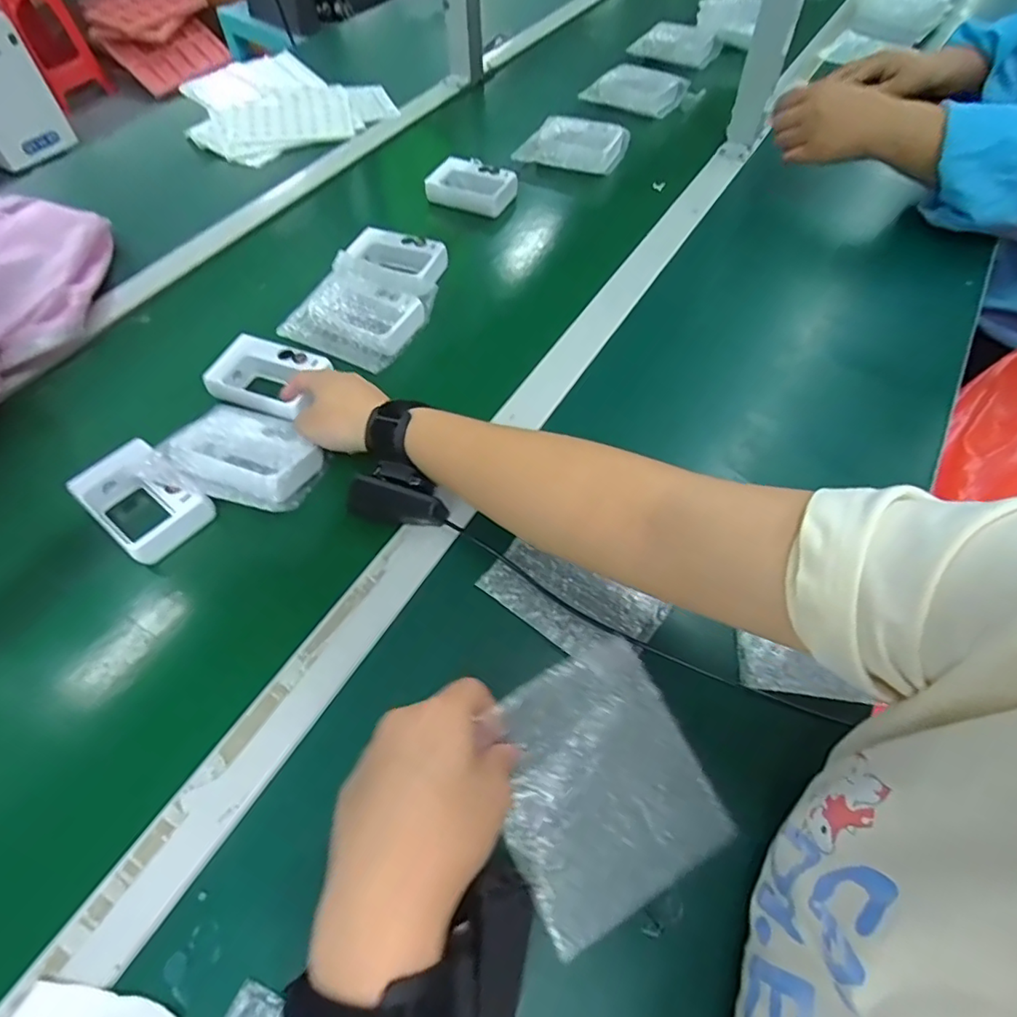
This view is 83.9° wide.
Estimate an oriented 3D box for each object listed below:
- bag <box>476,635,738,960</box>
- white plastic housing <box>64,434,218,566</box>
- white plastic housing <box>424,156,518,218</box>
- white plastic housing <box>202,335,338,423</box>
[{"bbox_3d":[0.051,0.149,0.319,0.117,0.009,0.124,-17,65,-24],"label":"bag"},{"bbox_3d":[-0.288,-0.008,0.444,0.099,0.029,0.065,34,62,22],"label":"white plastic housing"},{"bbox_3d":[-0.042,-0.397,0.694,0.103,0.030,0.072,23,59,16],"label":"white plastic housing"},{"bbox_3d":[-0.217,-0.119,0.509,0.090,0.026,0.065,14,57,10],"label":"white plastic housing"}]

